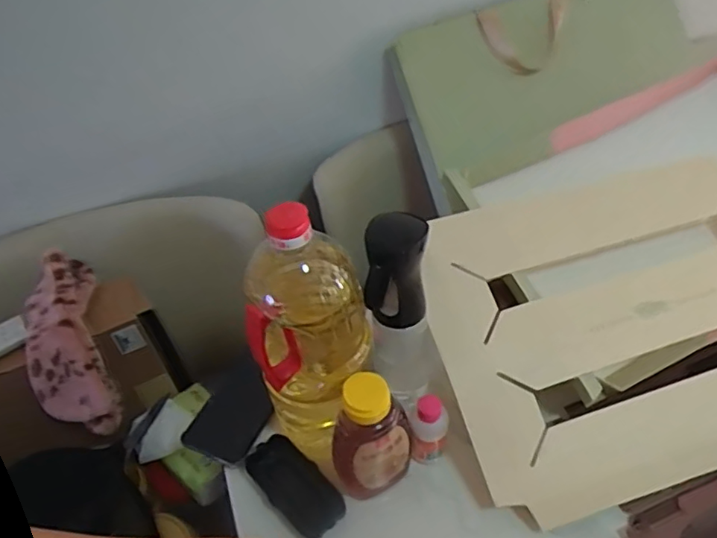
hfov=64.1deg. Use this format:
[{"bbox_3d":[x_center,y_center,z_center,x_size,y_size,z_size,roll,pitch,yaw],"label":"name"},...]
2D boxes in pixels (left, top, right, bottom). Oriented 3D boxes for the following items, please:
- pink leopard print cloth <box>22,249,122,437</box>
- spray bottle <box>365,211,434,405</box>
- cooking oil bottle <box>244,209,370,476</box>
[{"bbox_3d":[-0.358,0.081,0.696,0.084,0.070,0.217,-17,74,-10],"label":"pink leopard print cloth"},{"bbox_3d":[0.039,0.051,0.558,0.063,0.230,0.059,-5,46,2],"label":"spray bottle"},{"bbox_3d":[-0.043,0.065,0.524,0.105,0.267,0.109,-9,46,-2],"label":"cooking oil bottle"}]

